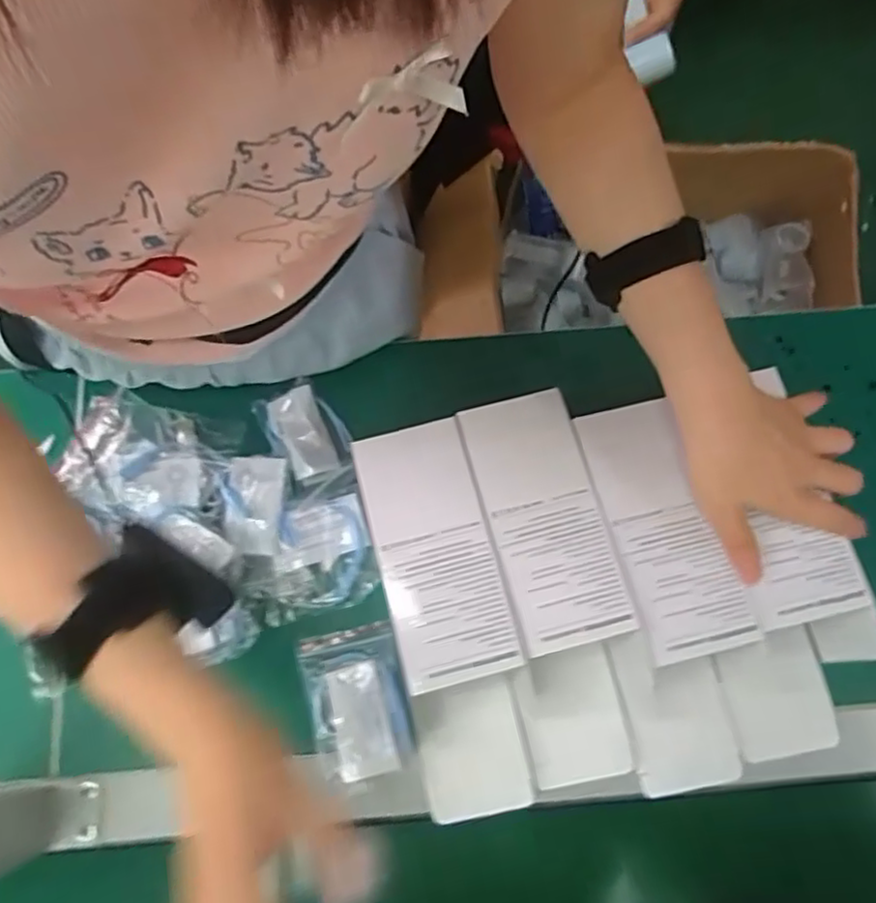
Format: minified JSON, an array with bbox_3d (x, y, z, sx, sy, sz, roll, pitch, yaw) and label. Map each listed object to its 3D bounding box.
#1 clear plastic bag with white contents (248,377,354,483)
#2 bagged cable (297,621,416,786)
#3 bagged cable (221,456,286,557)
[{"bbox_3d":[-0.100,-0.016,0.499,0.053,0.021,0.075,-31,76,-10],"label":"clear plastic bag with white contents"},{"bbox_3d":[-0.056,0.169,0.451,0.066,0.015,0.096,-13,73,-5],"label":"bagged cable"},{"bbox_3d":[-0.134,0.038,0.481,0.041,0.018,0.071,3,73,0],"label":"bagged cable"}]

